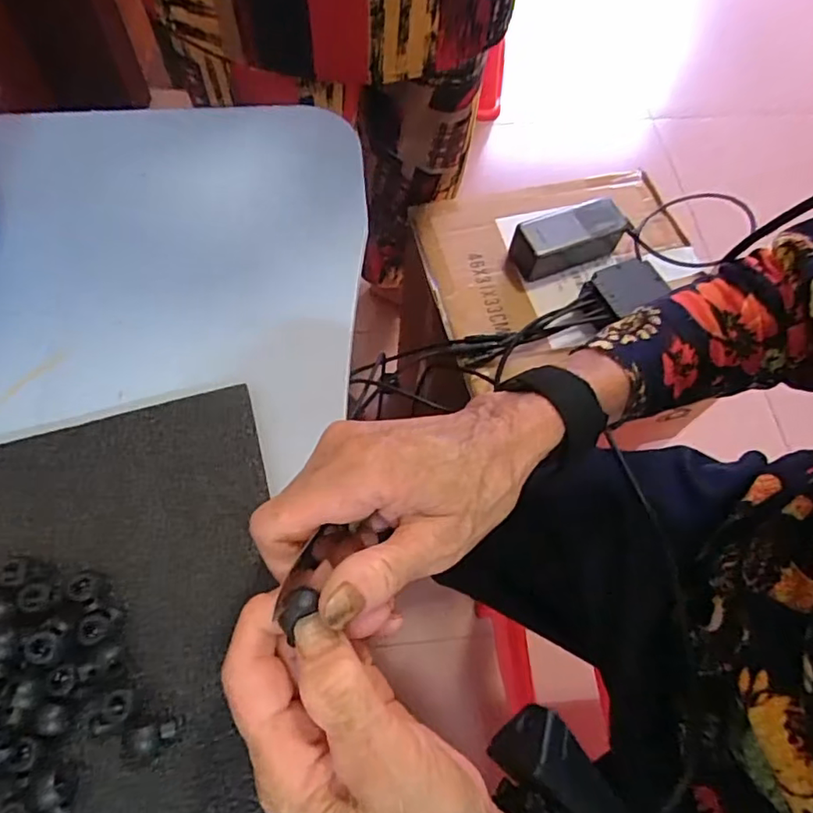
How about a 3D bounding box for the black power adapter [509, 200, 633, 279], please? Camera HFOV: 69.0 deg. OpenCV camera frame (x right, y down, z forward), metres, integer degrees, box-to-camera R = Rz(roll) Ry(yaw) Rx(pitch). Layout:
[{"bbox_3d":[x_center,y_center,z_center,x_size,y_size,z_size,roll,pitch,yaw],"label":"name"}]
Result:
[{"bbox_3d":[0.191,-0.205,0.706,0.129,0.049,0.055,-21,66,-10],"label":"black power adapter"}]

